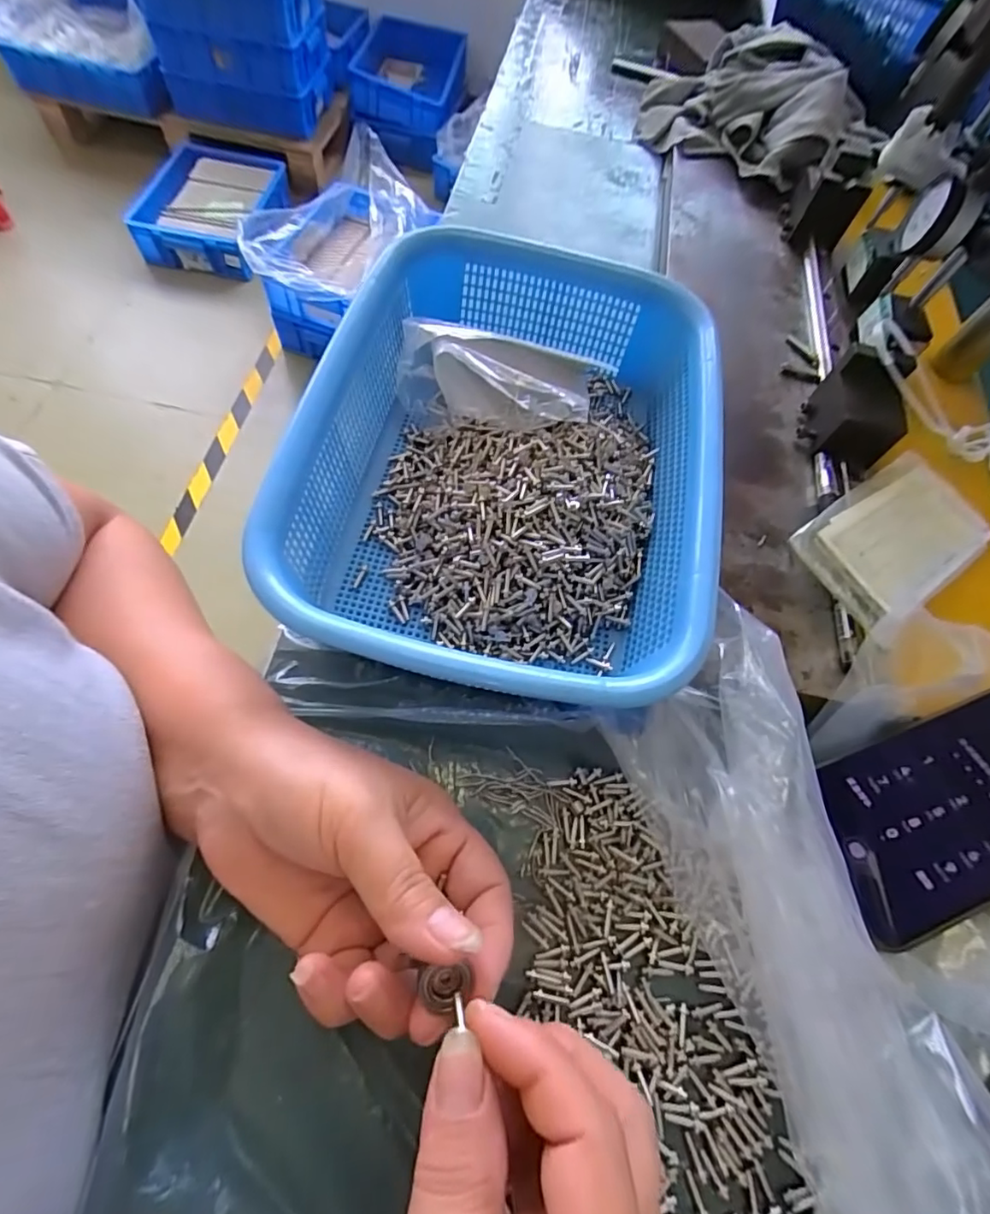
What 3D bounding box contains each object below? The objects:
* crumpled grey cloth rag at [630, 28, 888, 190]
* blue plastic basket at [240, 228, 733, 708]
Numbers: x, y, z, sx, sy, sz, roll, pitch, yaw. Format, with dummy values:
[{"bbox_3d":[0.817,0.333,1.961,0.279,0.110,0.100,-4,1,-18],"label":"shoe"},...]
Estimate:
[{"bbox_3d":[0.247,-0.472,0.522,0.227,0.068,0.186,29,65,12],"label":"crumpled grey cloth rag"},{"bbox_3d":[0.008,-0.086,0.305,0.194,0.069,0.282,12,63,0],"label":"blue plastic basket"}]

